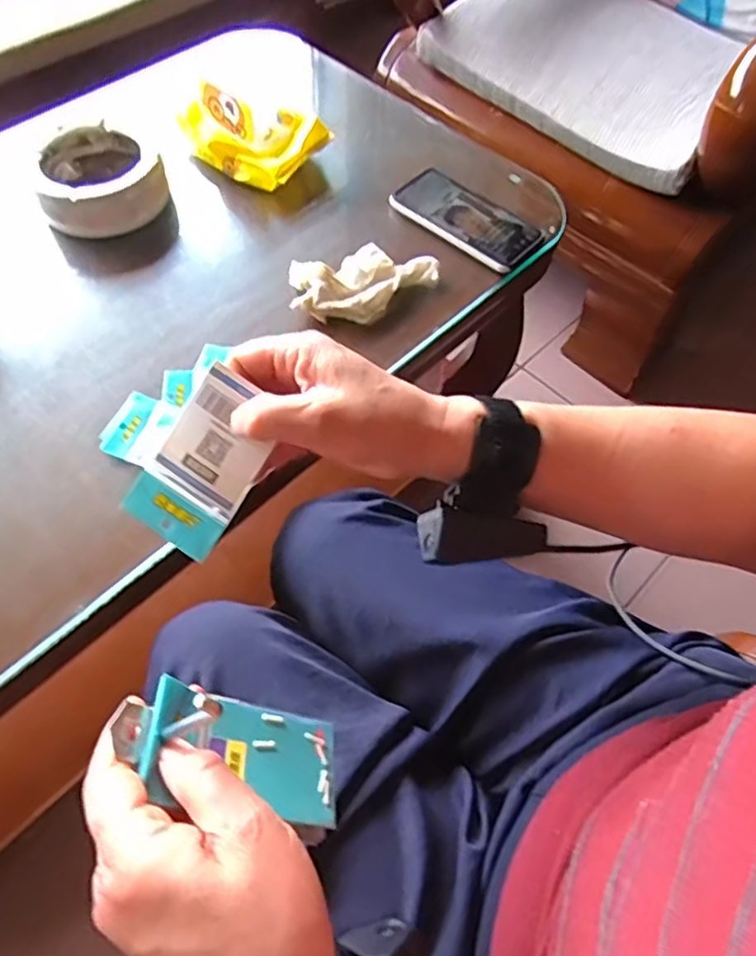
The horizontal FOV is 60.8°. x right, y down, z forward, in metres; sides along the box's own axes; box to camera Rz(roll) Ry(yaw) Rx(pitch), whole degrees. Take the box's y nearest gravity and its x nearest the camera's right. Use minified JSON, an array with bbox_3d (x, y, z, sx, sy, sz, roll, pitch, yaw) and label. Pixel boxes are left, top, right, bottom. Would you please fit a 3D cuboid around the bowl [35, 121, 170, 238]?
[{"bbox_3d":[-0.306,-0.327,0.702,0.129,0.050,0.139,1,59,-2],"label":"bowl"}]

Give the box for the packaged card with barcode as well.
[{"bbox_3d":[-0.093,-0.008,0.351,0.054,0.004,0.094,34,93,1],"label":"packaged card with barcode"}]

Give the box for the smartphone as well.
[{"bbox_3d":[0.096,-0.289,0.711,0.165,0.016,0.080,37,65,18],"label":"smartphone"}]

